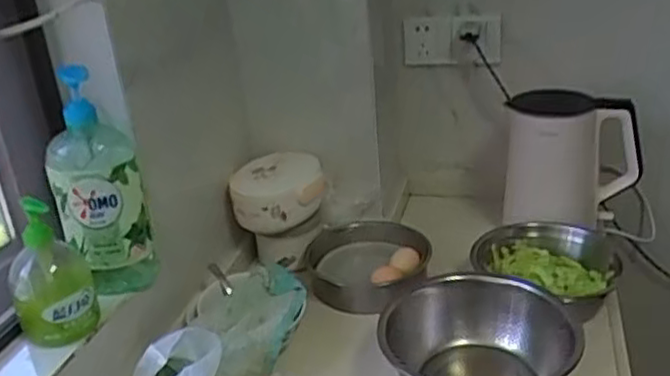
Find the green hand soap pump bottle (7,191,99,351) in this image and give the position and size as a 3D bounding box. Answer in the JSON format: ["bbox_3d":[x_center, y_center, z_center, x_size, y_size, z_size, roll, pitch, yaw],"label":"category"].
[{"bbox_3d":[-0.326,0.092,0.777,0.087,0.161,0.079,-14,26,-19],"label":"green hand soap pump bottle"}]

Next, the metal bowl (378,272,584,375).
[{"bbox_3d":[0.179,0.212,0.875,0.220,0.102,0.261,4,26,19],"label":"metal bowl"}]

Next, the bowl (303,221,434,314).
[{"bbox_3d":[0.056,0.137,1.153,0.195,0.076,0.230,-3,25,4],"label":"bowl"}]

